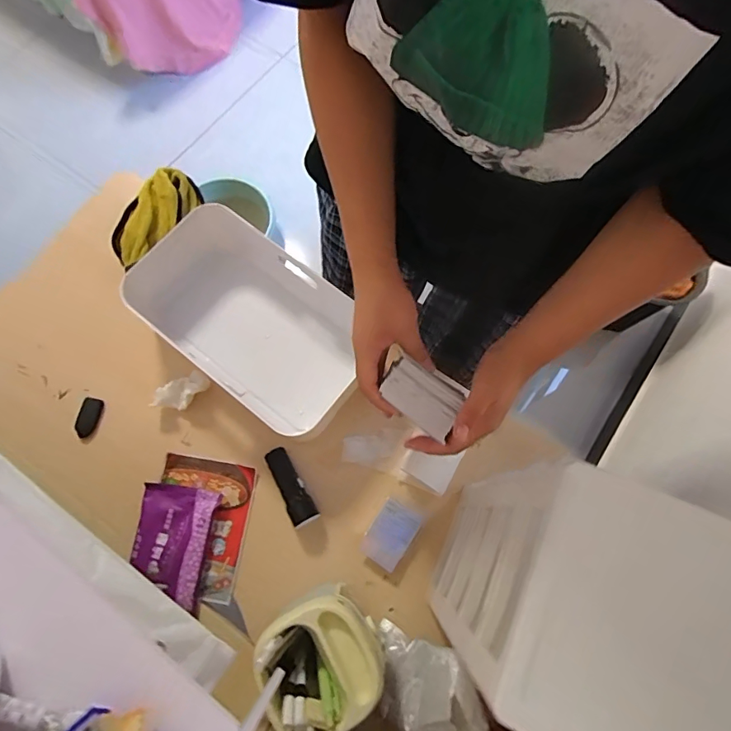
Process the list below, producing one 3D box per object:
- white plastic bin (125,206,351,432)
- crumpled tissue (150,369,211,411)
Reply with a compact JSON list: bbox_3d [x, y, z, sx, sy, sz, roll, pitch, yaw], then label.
[{"bbox_3d":[-0.142,-0.068,0.587,0.298,0.074,0.189,37,74,11],"label":"white plastic bin"},{"bbox_3d":[-0.232,0.035,0.576,0.071,0.026,0.033,-28,73,-10],"label":"crumpled tissue"}]

